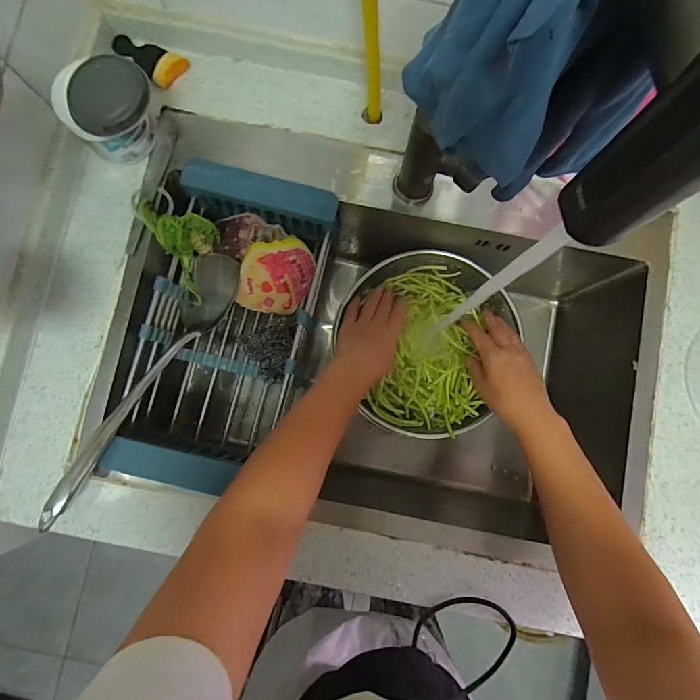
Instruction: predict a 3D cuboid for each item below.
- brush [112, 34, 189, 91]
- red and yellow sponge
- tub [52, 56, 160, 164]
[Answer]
[{"bbox_3d":[-0.248,-0.358,0.474,0.096,0.013,0.041,31,84,2],"label":"brush"},{"bbox_3d":[-0.094,-0.095,0.507,0.092,0.019,0.099,6,117,-25],"label":"red and yellow sponge"},{"bbox_3d":[-0.254,-0.254,0.426,0.085,0.092,0.080,0,84,-1],"label":"tub"}]

